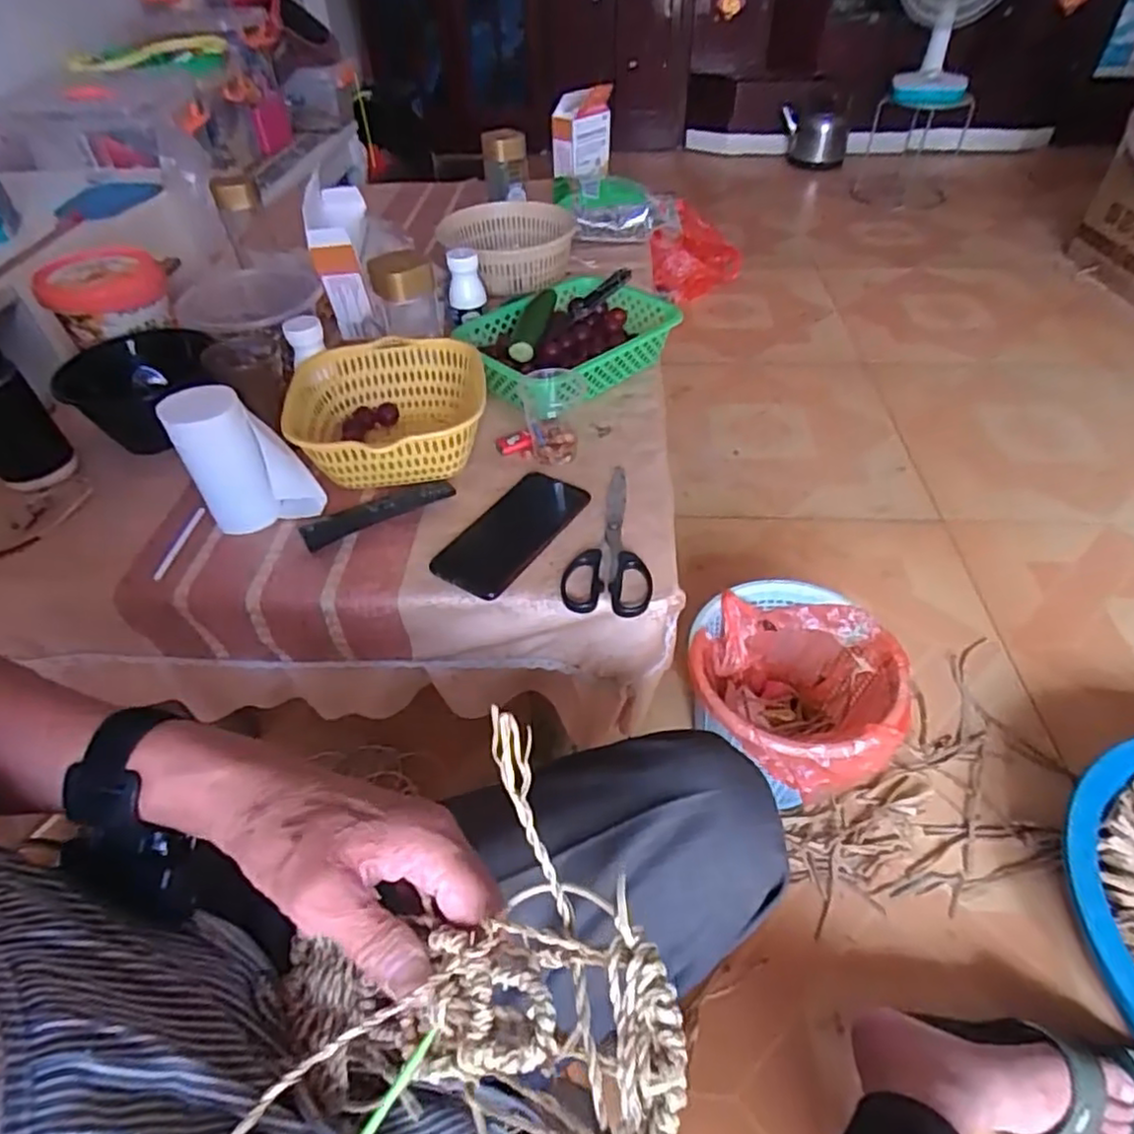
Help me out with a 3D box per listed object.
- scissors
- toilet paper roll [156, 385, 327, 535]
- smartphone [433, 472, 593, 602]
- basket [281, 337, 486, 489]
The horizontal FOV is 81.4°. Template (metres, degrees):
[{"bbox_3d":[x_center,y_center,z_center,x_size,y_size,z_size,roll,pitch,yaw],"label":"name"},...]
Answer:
[{"bbox_3d":[0.037,-0.033,0.620,0.076,0.007,0.197,-1,47,3],"label":"scissors"},{"bbox_3d":[-0.298,-0.097,0.612,0.095,0.120,0.091,-29,52,-21],"label":"toilet paper roll"},{"bbox_3d":[-0.055,-0.036,0.621,0.084,0.012,0.161,25,53,24],"label":"smartphone"},{"bbox_3d":[-0.195,-0.162,0.703,0.202,0.074,0.195,-4,47,0],"label":"basket"}]

